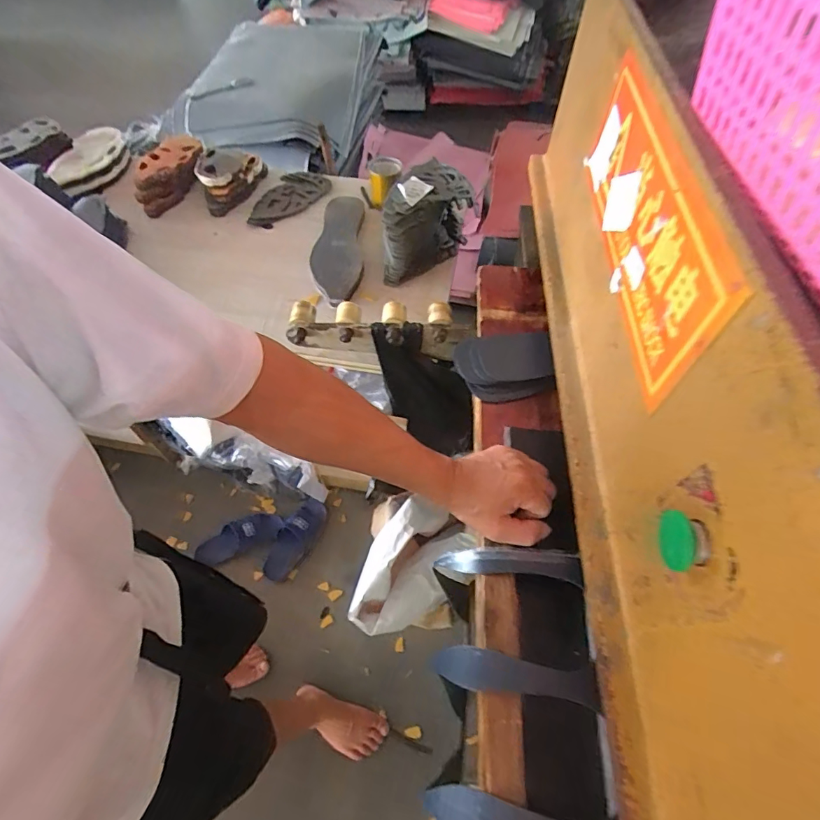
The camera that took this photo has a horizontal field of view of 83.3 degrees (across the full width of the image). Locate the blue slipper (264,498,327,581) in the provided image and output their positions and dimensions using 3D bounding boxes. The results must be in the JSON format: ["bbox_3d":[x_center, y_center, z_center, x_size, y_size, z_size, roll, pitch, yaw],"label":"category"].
[{"bbox_3d":[-0.349,0.387,1.396,0.104,0.048,0.252,27,61,17],"label":"blue slipper"}]

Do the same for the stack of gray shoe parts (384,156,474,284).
[{"bbox_3d":[0.030,-0.383,0.945,0.145,0.166,0.230,20,59,13],"label":"stack of gray shoe parts"}]

